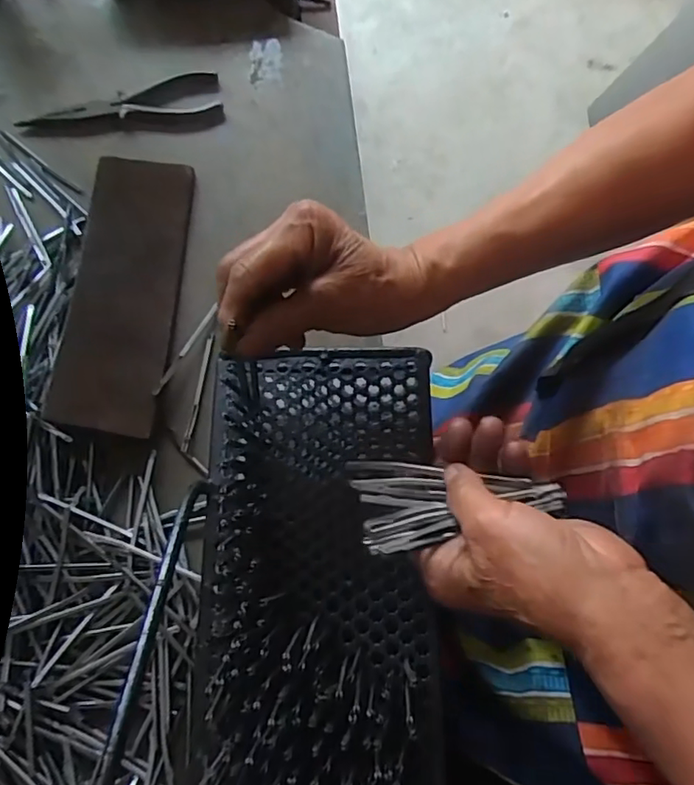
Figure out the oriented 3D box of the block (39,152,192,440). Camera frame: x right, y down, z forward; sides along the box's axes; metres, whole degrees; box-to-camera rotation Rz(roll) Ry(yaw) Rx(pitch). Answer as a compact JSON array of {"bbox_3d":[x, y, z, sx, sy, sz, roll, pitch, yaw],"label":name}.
[{"bbox_3d":[-0.191,-0.090,0.484,0.087,0.021,0.250,3,73,2],"label":"block"}]

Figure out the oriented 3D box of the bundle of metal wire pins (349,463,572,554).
[{"bbox_3d":[0.062,0.055,0.317,0.109,0.038,0.053,-6,73,-4],"label":"bundle of metal wire pins"}]

